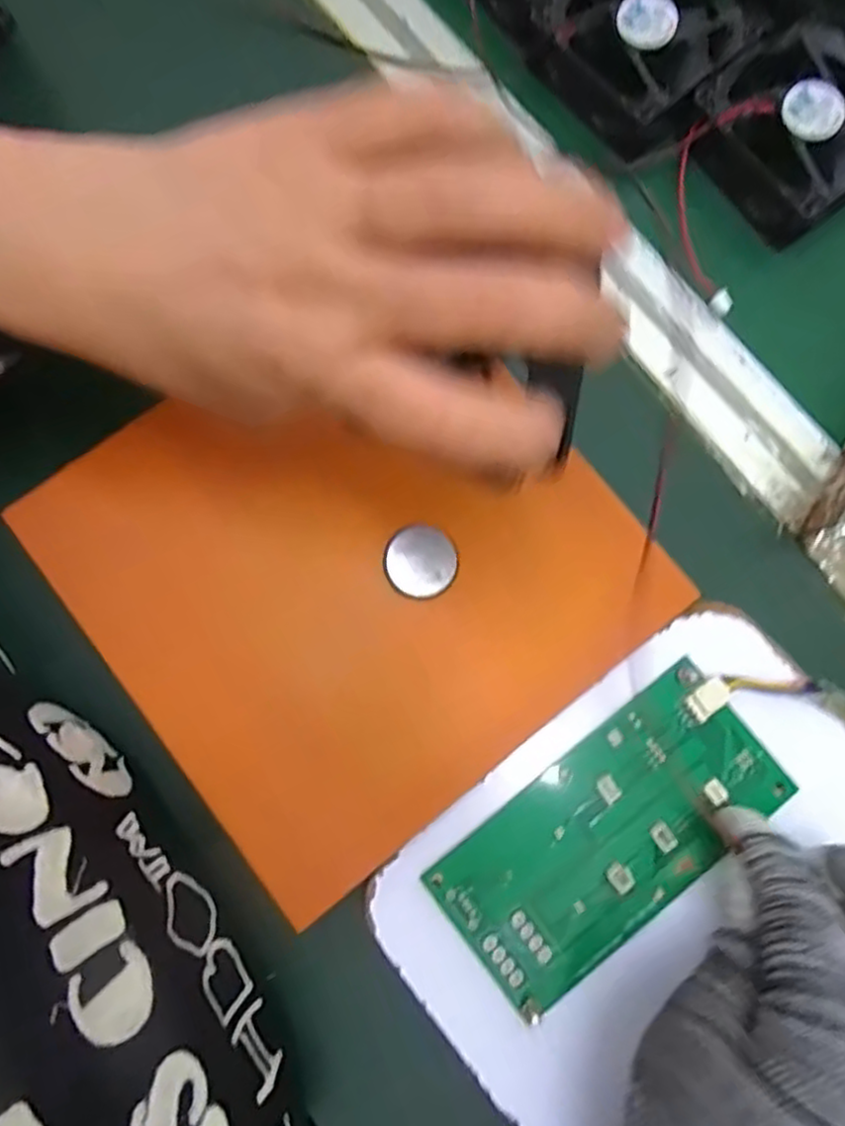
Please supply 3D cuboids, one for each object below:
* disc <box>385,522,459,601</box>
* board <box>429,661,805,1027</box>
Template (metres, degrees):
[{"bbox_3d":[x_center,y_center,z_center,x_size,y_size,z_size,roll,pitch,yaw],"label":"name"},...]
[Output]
[{"bbox_3d":[0.000,0.000,0.277,0.028,0.006,0.028,1,78,-4],"label":"disc"},{"bbox_3d":[0.072,0.103,0.262,0.133,0.008,0.064,-37,82,-7],"label":"board"}]

